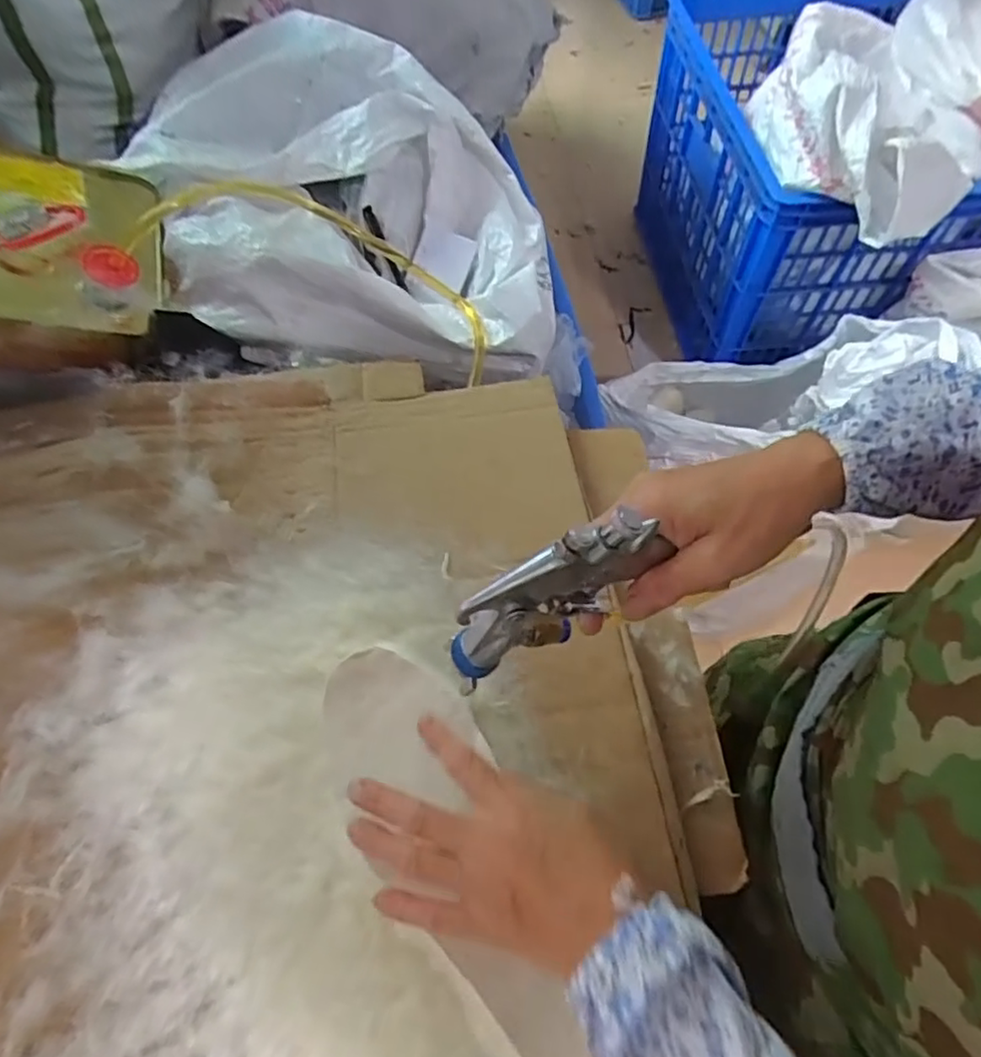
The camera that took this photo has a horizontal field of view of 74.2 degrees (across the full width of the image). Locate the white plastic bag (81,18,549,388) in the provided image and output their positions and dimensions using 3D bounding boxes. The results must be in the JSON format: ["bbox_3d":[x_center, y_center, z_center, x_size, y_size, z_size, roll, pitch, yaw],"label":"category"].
[{"bbox_3d":[-0.154,-0.370,0.723,0.451,0.162,0.370,1,61,1],"label":"white plastic bag"}]

